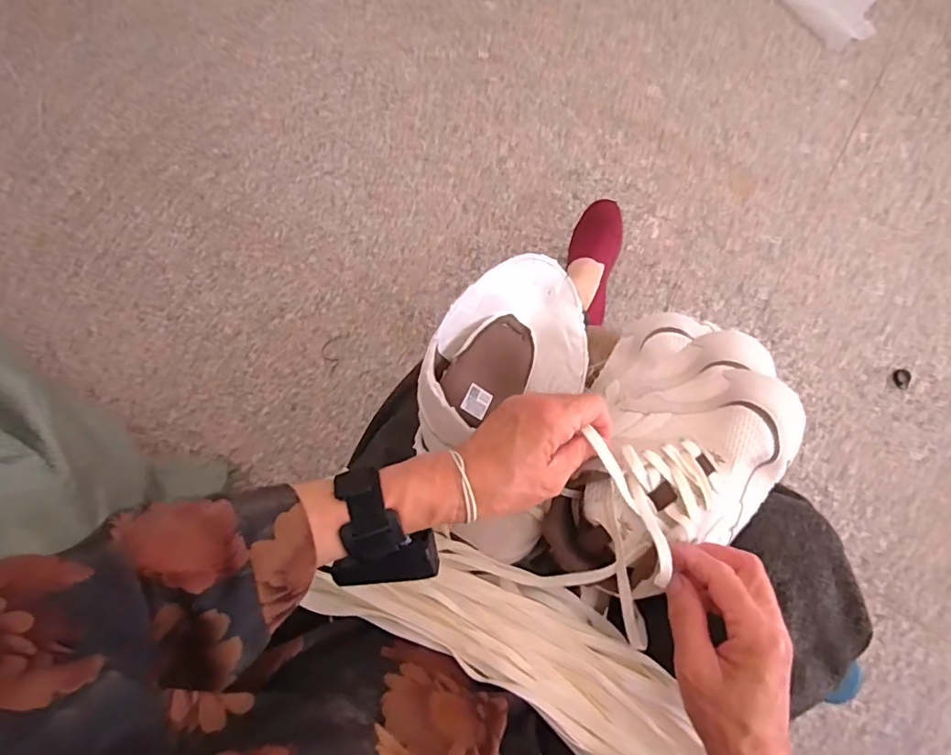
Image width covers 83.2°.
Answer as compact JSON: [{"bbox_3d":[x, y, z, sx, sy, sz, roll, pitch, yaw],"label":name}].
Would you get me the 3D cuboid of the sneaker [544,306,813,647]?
[{"bbox_3d":[0.156,0.064,0.432,0.143,0.110,0.251,25,77,6],"label":"sneaker"}]

